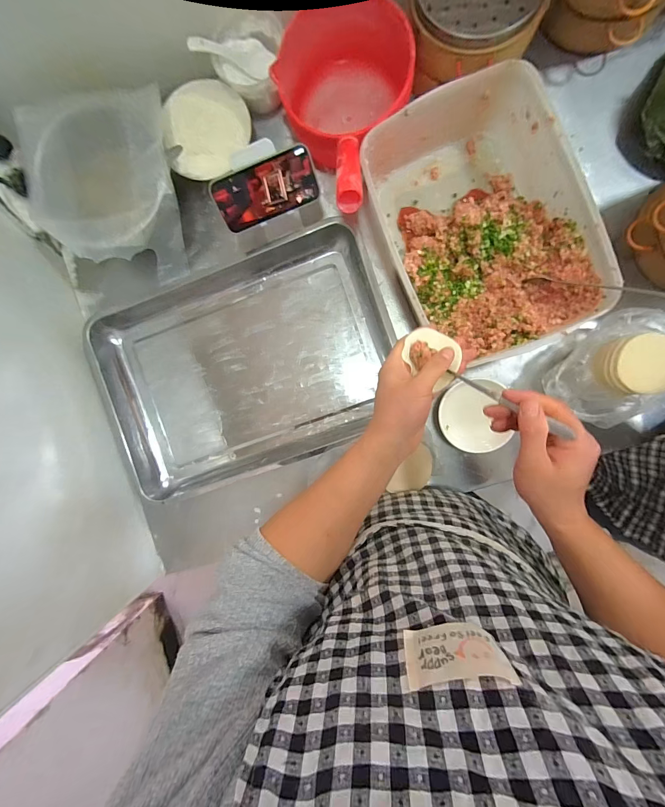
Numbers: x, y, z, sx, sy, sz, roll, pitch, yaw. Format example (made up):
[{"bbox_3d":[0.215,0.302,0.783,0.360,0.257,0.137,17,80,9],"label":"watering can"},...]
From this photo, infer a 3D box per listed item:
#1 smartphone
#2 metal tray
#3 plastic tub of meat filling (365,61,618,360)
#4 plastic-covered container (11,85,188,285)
[{"bbox_3d":[-0.097,-0.314,0.500,0.150,0.010,0.071,-22,129,3],"label":"smartphone"},{"bbox_3d":[-0.151,-0.064,0.598,0.500,0.050,0.352,-20,89,5],"label":"metal tray"},{"bbox_3d":[0.210,-0.248,0.510,0.251,0.121,0.357,-22,88,4],"label":"plastic tub of meat filling"},{"bbox_3d":[-0.354,-0.345,0.567,0.230,0.120,0.251,-6,90,5],"label":"plastic-covered container"}]

